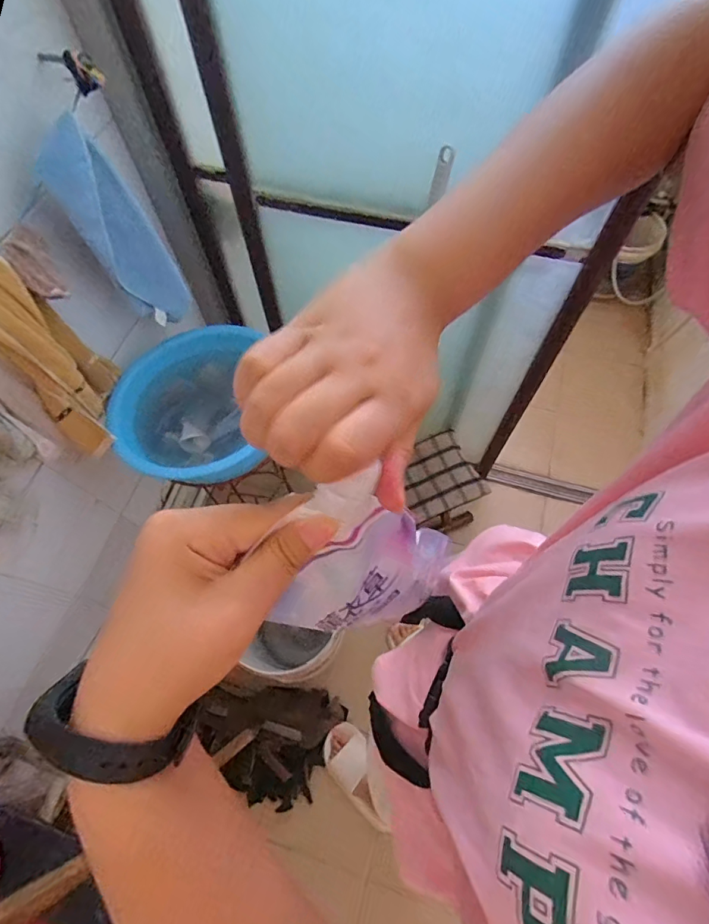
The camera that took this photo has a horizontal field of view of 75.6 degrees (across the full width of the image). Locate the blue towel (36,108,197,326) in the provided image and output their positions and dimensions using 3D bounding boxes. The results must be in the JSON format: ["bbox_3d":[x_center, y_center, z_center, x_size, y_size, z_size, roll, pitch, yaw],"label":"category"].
[{"bbox_3d":[-0.389,-0.376,0.788,0.122,0.347,0.062,-24,66,-10],"label":"blue towel"}]

